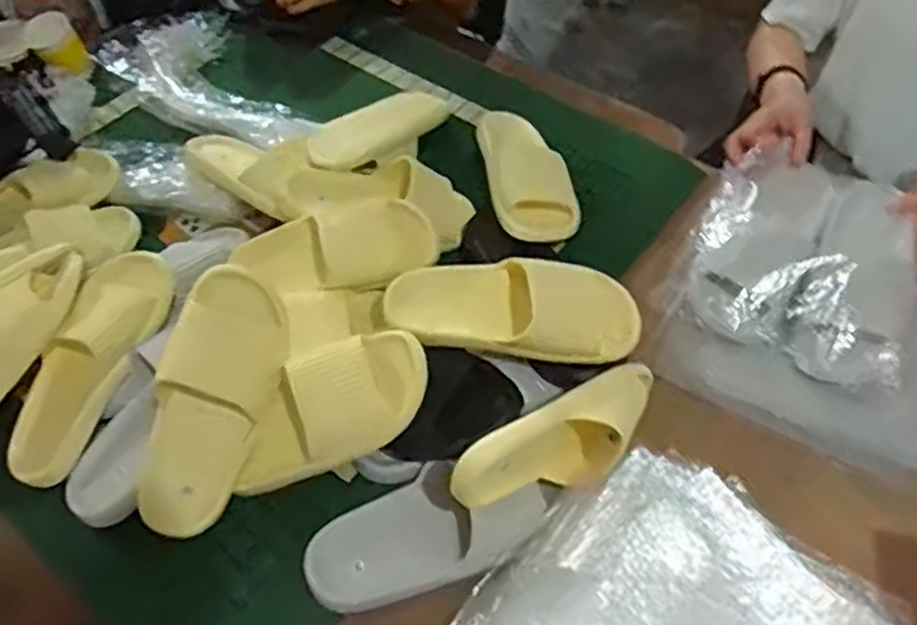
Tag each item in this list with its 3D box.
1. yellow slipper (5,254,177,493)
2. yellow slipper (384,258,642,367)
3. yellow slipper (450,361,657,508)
[{"bbox_3d":[-0.379,0.050,0.743,0.086,0.055,0.253,23,79,14],"label":"yellow slipper"},{"bbox_3d":[0.054,0.001,0.731,0.250,0.074,0.099,7,55,4],"label":"yellow slipper"},{"bbox_3d":[0.104,0.128,0.690,0.236,0.120,0.070,-32,61,-21],"label":"yellow slipper"}]

